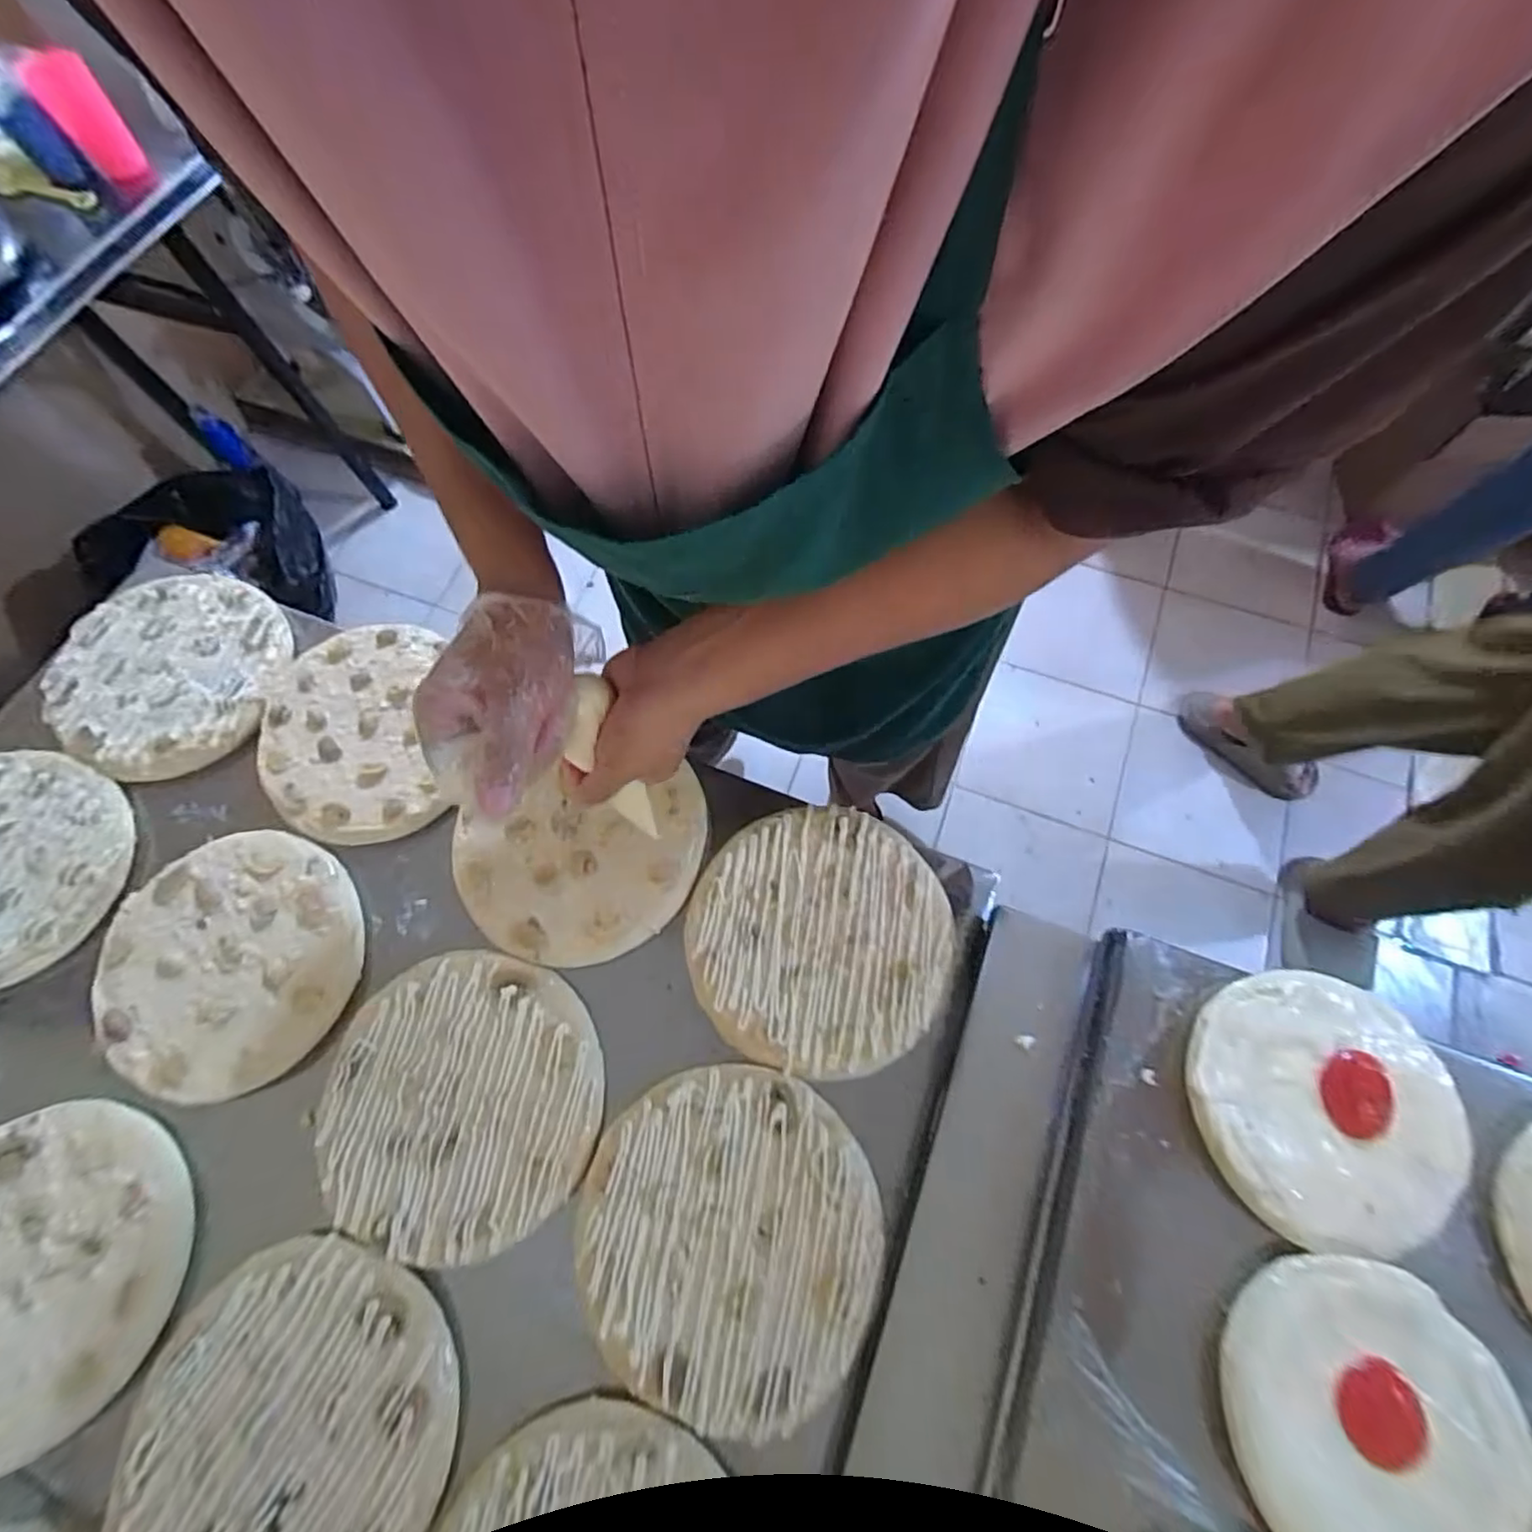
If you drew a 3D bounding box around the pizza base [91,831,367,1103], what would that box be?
[{"bbox_3d":[-0.423,0.153,0.528,0.185,0.015,0.199,0,69,0],"label":"pizza base"}]

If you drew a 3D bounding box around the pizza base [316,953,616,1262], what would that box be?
[{"bbox_3d":[-0.222,0.241,0.484,0.200,0.013,0.189,9,69,4],"label":"pizza base"}]

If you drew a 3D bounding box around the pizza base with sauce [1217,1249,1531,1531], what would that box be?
[{"bbox_3d":[0.326,0.356,0.359,0.142,0.015,0.154,1,69,1],"label":"pizza base with sauce"}]

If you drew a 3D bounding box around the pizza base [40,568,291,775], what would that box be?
[{"bbox_3d":[-0.551,-0.087,0.615,0.194,0.021,0.198,0,69,0],"label":"pizza base"}]

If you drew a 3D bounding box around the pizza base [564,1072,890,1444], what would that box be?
[{"bbox_3d":[-0.026,0.311,0.442,0.195,0.017,0.194,-5,69,-1],"label":"pizza base"}]

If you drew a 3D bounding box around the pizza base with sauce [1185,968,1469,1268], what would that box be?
[{"bbox_3d":[0.340,0.206,0.404,0.150,0.017,0.149,8,69,3],"label":"pizza base with sauce"}]

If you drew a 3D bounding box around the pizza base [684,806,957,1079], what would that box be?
[{"bbox_3d":[0.040,0.127,0.512,0.197,0.011,0.192,0,69,0],"label":"pizza base"}]

